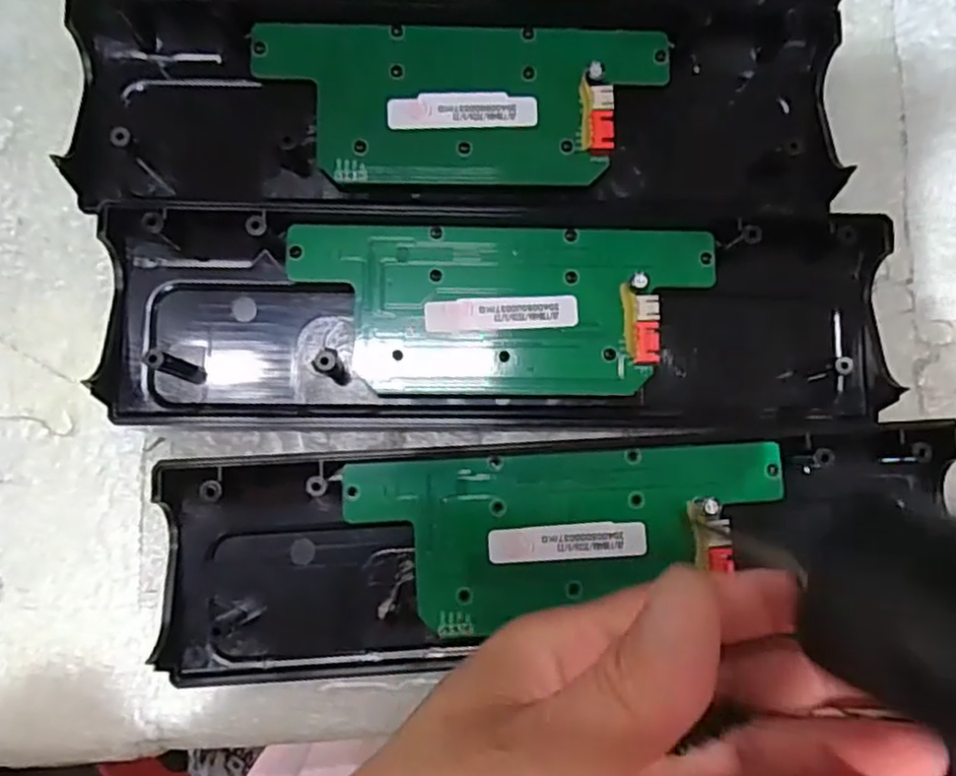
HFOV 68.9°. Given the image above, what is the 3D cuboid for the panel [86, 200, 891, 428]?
[{"bbox_3d":[0.009,-0.022,0.226,0.246,0.016,0.066,0,85,-3],"label":"panel"}]

